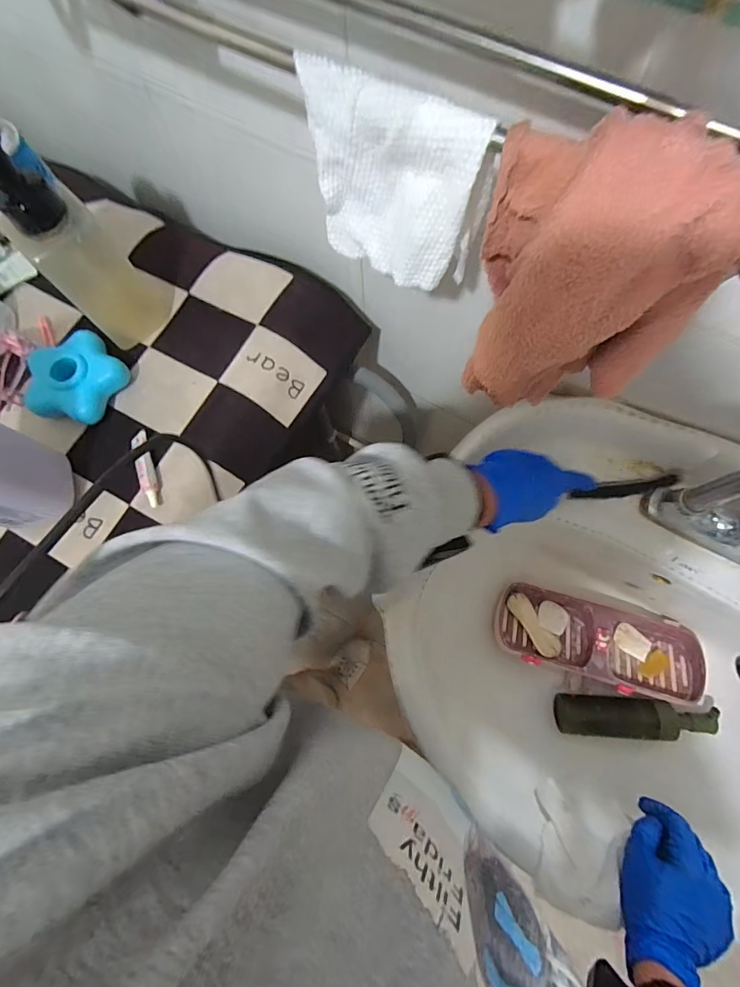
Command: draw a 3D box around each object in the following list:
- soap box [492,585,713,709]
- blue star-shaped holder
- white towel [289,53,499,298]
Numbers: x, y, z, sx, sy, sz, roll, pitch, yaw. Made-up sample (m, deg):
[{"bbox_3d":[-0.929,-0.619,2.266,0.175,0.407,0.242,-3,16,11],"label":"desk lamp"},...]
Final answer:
[{"bbox_3d":[0.301,0.194,0.551,0.266,0.037,0.103,14,76,6],"label":"soap box"},{"bbox_3d":[-0.322,-0.127,0.455,0.090,0.039,0.103,26,78,8],"label":"blue star-shaped holder"},{"bbox_3d":[0.015,-0.189,0.268,0.116,0.105,0.023,31,78,9],"label":"white towel"}]

